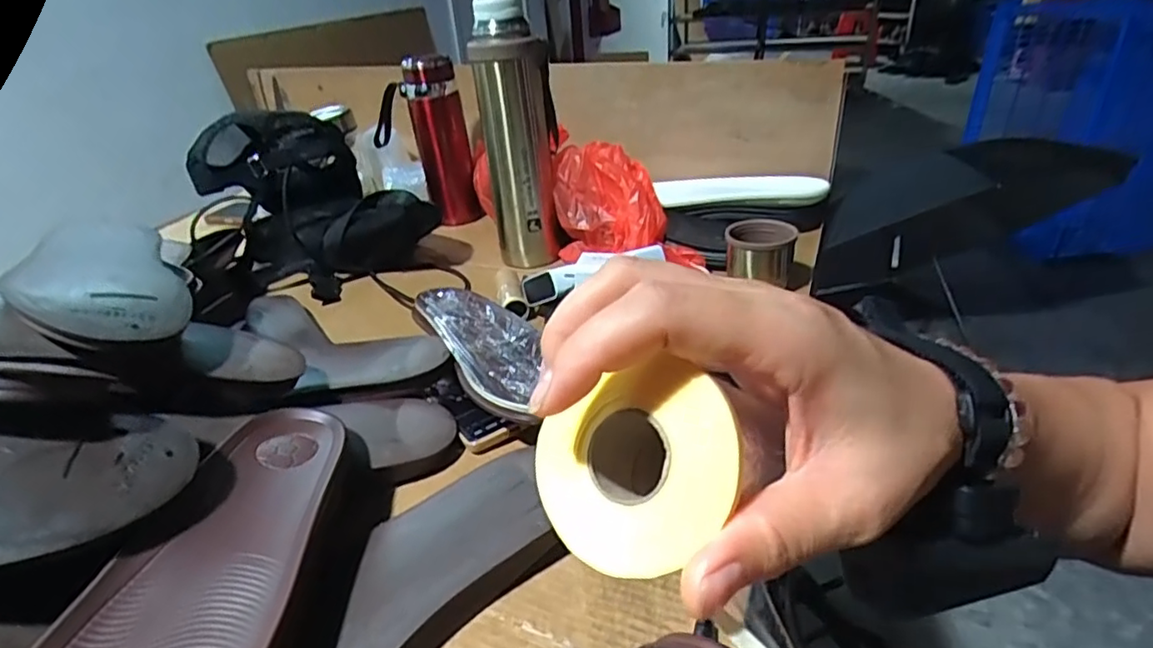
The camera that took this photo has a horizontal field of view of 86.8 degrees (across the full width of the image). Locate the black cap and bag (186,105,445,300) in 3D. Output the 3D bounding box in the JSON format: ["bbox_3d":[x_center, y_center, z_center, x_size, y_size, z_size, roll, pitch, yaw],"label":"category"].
[{"bbox_3d":[-0.325,-0.163,0.756,0.223,0.187,0.233,-24,35,-27],"label":"black cap and bag"}]

